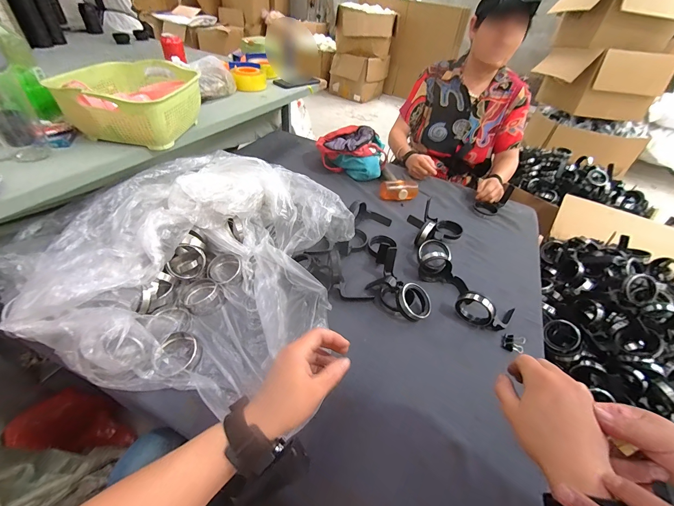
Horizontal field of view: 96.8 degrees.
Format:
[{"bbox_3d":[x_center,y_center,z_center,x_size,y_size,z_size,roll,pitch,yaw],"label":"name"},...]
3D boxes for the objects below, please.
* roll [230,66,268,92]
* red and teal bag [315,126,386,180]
[{"bbox_3d":[-0.289,-0.575,0.989,0.107,0.051,0.100,-5,44,-12],"label":"roll"},{"bbox_3d":[0.049,-0.331,0.997,0.222,0.126,0.165,9,43,2],"label":"red and teal bag"}]

